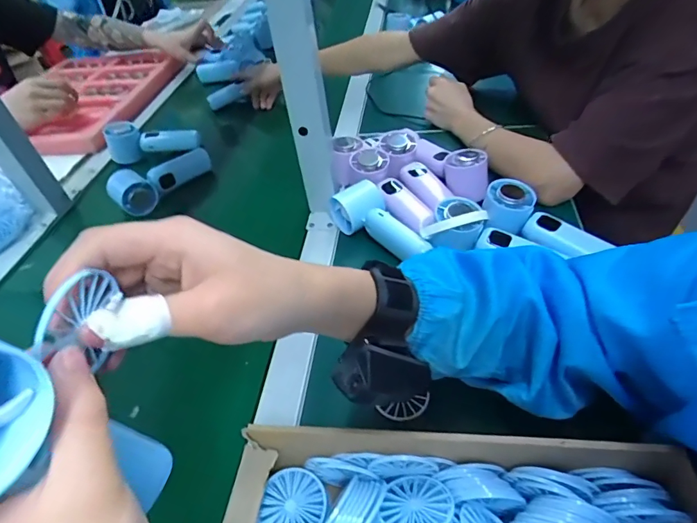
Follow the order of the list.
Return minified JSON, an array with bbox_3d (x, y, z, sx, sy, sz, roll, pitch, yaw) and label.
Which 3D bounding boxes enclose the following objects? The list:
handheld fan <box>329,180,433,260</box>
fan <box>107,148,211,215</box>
[{"bbox_3d":[0.034,-0.045,0.527,0.055,0.047,0.152,-25,46,-18],"label":"handheld fan"},{"bbox_3d":[-0.288,-0.126,0.664,0.163,0.045,0.053,-24,46,-18],"label":"fan"}]

